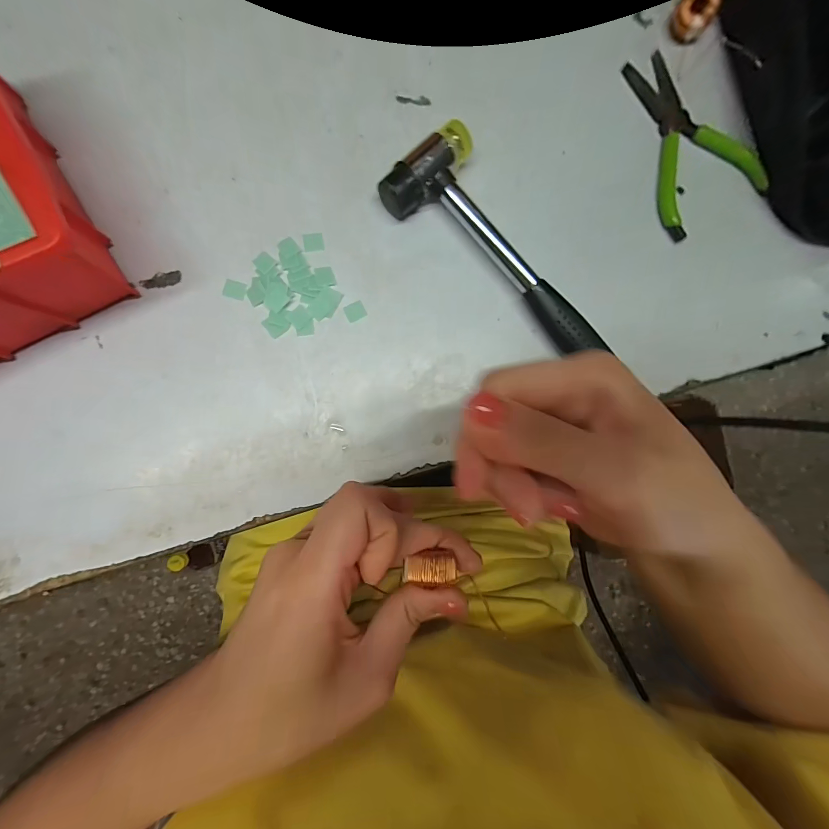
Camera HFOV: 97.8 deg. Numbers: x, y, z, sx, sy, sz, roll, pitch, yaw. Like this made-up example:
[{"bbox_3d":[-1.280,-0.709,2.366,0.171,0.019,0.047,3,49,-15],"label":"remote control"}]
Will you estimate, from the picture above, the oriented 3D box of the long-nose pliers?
[{"bbox_3d":[0.186,-0.183,0.240,0.072,0.009,0.118,-19,91,-6],"label":"long-nose pliers"}]

